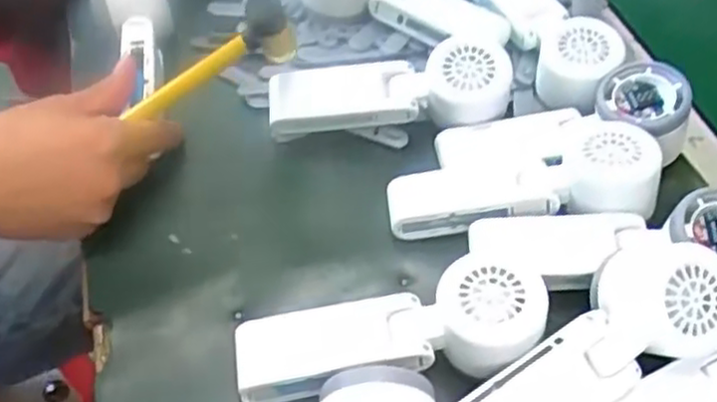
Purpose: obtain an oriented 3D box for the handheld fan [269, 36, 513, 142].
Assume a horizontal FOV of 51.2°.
[{"bbox_3d":[0.021,-0.077,0.527,0.173,0.041,0.051,-4,51,16],"label":"handheld fan"}]

